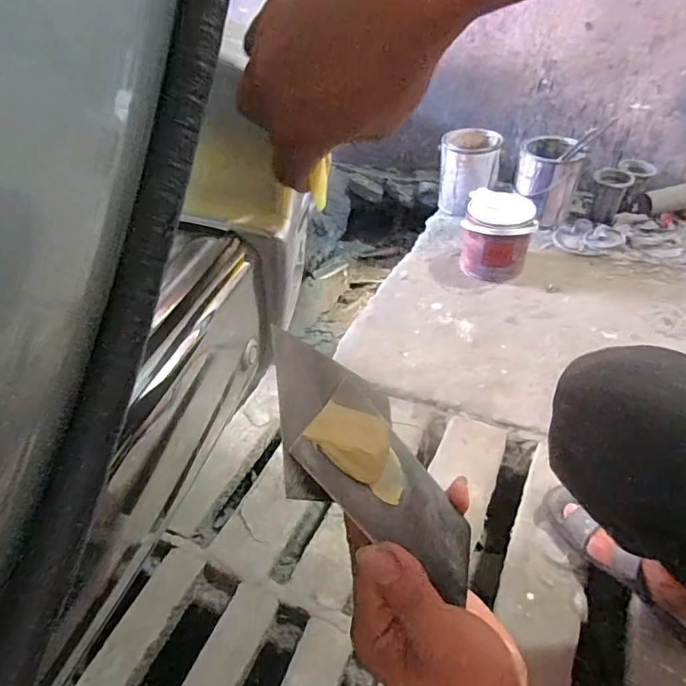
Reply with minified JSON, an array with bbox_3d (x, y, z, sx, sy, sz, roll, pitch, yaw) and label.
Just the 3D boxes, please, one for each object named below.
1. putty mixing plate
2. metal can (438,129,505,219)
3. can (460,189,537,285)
[{"bbox_3d":[0.020,0.064,0.255,0.018,0.169,0.074,-23,32,36],"label":"putty mixing plate"},{"bbox_3d":[0.355,-0.493,1.440,0.164,0.175,0.170,8,45,13],"label":"metal can"},{"bbox_3d":[0.367,-0.255,1.201,0.155,0.171,0.150,6,44,11],"label":"can"}]

